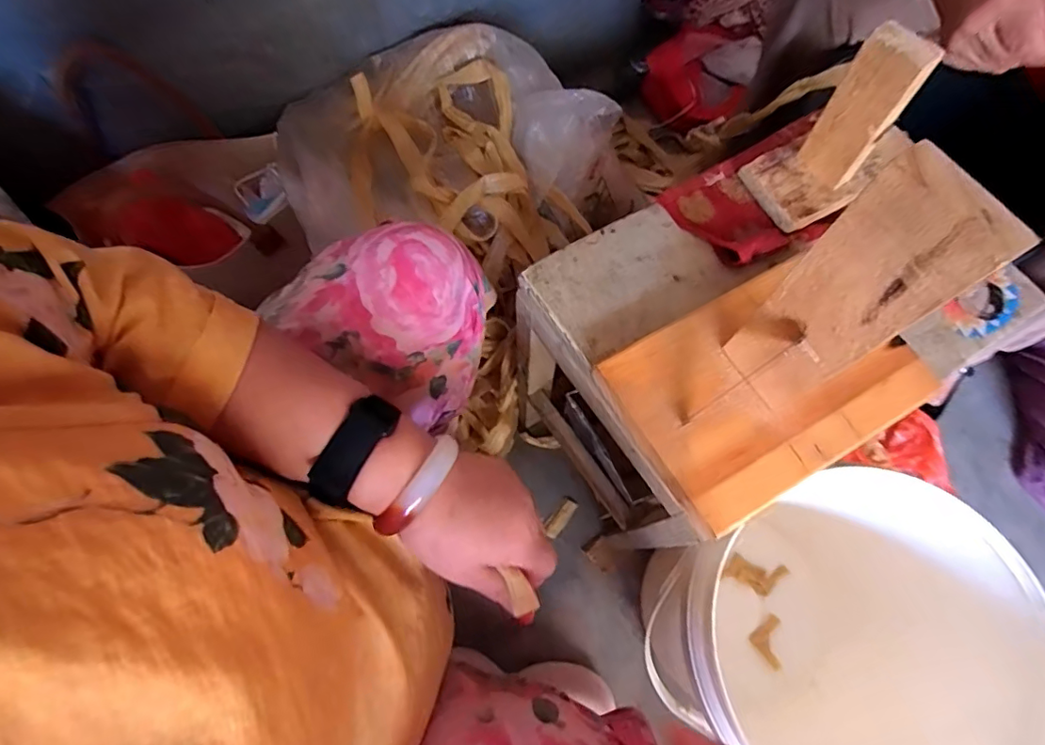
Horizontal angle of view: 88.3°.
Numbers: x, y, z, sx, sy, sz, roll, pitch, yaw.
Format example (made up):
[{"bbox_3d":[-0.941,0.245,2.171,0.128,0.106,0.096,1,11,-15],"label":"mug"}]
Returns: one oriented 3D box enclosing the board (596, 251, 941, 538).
[{"bbox_3d":[0.176,0.004,0.384,0.198,0.014,0.139,-29,73,-9],"label":"board"}]

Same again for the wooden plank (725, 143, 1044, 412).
[{"bbox_3d":[0.165,-0.033,0.289,0.023,0.190,0.056,-37,75,-12],"label":"wooden plank"}]

